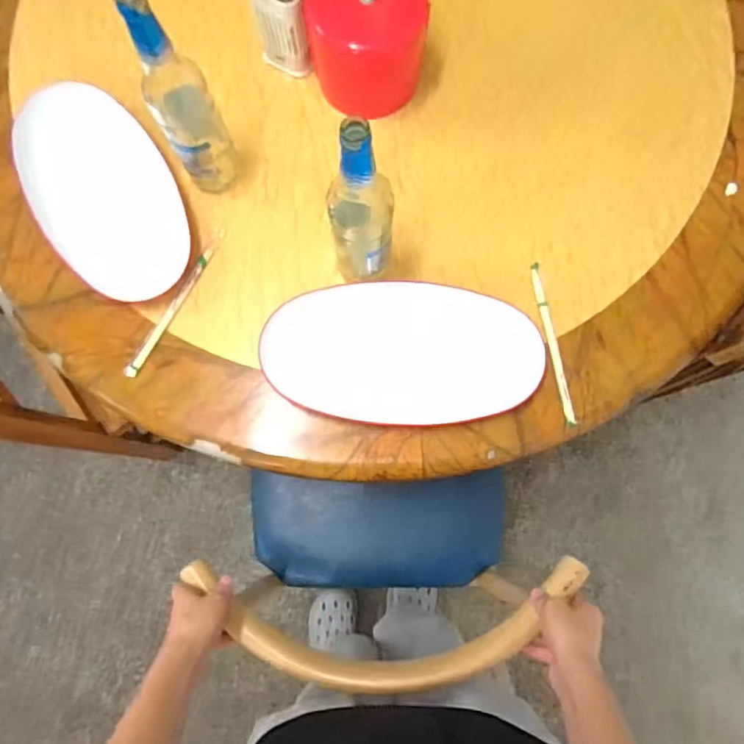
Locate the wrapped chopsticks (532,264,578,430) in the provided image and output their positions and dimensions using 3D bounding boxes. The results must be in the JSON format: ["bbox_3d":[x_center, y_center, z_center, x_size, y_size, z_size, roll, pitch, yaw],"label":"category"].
[{"bbox_3d":[0.233,-0.039,0.734,0.016,0.012,0.216,-7,79,-2],"label":"wrapped chopsticks"}]

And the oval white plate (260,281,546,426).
[{"bbox_3d":[0.037,-0.027,0.722,0.342,0.033,0.182,2,79,-1],"label":"oval white plate"}]

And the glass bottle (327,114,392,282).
[{"bbox_3d":[-0.011,-0.169,0.616,0.065,0.287,0.065,2,78,1],"label":"glass bottle"}]

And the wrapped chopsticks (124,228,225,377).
[{"bbox_3d":[-0.254,-0.092,0.744,0.017,0.008,0.224,29,80,5],"label":"wrapped chopsticks"}]

